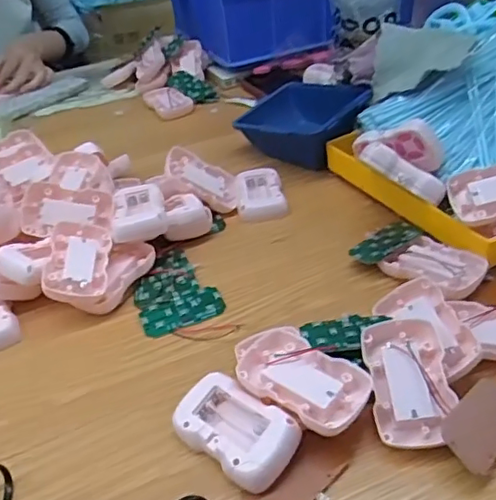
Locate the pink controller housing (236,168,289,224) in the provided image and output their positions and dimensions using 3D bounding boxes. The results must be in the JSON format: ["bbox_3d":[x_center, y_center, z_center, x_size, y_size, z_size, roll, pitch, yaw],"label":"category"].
[{"bbox_3d":[0.014,-0.062,0.634,0.050,0.016,0.080,-8,37,-2],"label":"pink controller housing"}]

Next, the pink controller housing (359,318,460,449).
[{"bbox_3d":[0.111,0.090,0.396,0.053,0.018,0.088,-11,55,10],"label":"pink controller housing"}]

